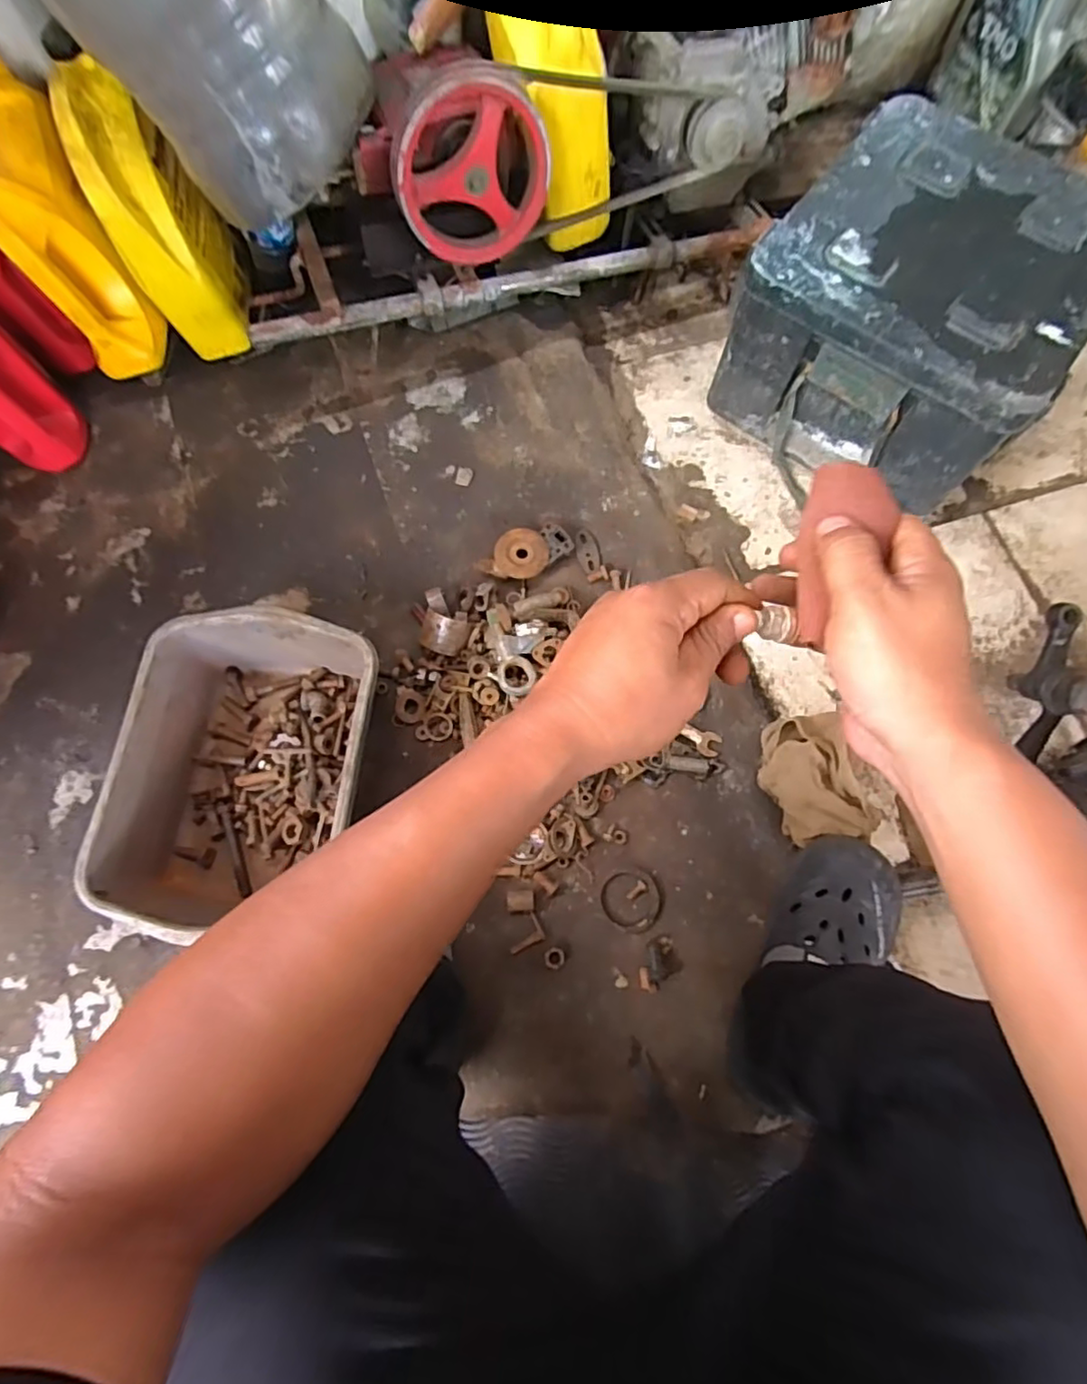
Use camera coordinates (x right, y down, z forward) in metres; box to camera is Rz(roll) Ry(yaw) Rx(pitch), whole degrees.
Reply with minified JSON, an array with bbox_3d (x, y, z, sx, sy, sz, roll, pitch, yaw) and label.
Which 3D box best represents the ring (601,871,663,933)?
[{"bbox_3d":[0.103,0.242,0.712,0.070,0.007,0.065,0,74,1],"label":"ring"}]

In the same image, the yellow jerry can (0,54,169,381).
[{"bbox_3d":[-0.579,-0.575,0.758,0.091,0.284,0.191,2,74,2],"label":"yellow jerry can"}]

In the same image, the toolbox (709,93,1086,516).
[{"bbox_3d":[0.477,-0.483,0.809,0.351,0.235,0.332,37,78,11],"label":"toolbox"}]

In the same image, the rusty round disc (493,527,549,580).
[{"bbox_3d":[-0.030,-0.185,0.833,0.072,0.026,0.067,0,74,1],"label":"rusty round disc"}]

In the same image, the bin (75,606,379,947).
[{"bbox_3d":[-0.334,0.083,0.716,0.259,0.115,0.332,7,74,3],"label":"bin"}]

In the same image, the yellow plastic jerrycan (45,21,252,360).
[{"bbox_3d":[-0.479,-0.600,0.785,0.098,0.279,0.135,-7,74,-1],"label":"yellow plastic jerrycan"}]

